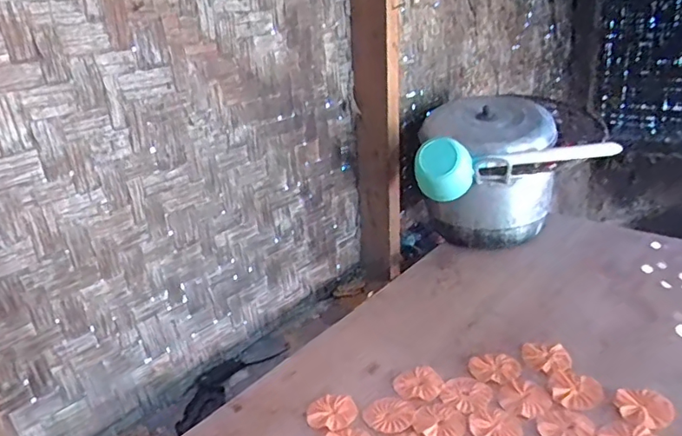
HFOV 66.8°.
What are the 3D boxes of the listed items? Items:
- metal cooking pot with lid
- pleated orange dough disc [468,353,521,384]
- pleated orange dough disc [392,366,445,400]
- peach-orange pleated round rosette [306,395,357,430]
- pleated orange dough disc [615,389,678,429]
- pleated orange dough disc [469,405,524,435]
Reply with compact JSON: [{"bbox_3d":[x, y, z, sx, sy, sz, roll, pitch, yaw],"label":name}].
[{"bbox_3d":[0.346,-0.095,1.187,0.285,0.295,0.227,-7,24,-1],"label":"metal cooking pot with lid"},{"bbox_3d":[0.252,0.245,0.848,0.079,0.011,0.063,-4,24,6],"label":"pleated orange dough disc"},{"bbox_3d":[0.126,0.266,0.833,0.076,0.004,0.074,-5,24,2],"label":"pleated orange dough disc"},{"bbox_3d":[-0.012,0.296,0.790,0.076,0.005,0.074,-5,24,2],"label":"peach-orange pleated round rosette"},{"bbox_3d":[0.431,0.268,0.735,0.071,0.014,0.064,7,27,28],"label":"pleated orange dough disc"},{"bbox_3d":[0.222,0.296,0.741,0.068,0.004,0.072,-5,24,2],"label":"pleated orange dough disc"}]

